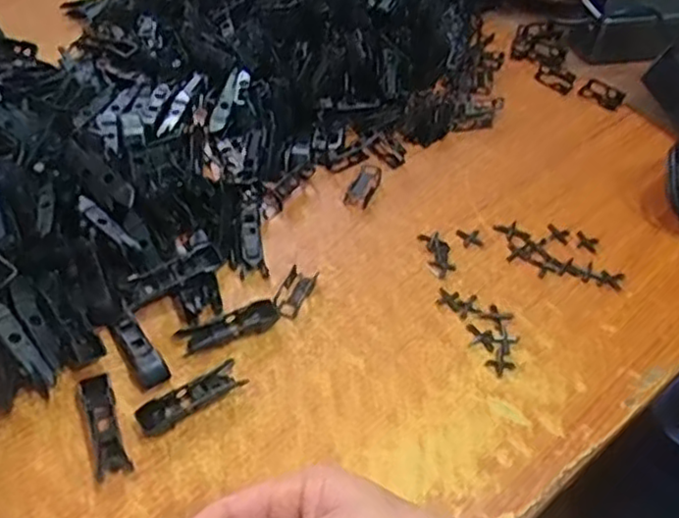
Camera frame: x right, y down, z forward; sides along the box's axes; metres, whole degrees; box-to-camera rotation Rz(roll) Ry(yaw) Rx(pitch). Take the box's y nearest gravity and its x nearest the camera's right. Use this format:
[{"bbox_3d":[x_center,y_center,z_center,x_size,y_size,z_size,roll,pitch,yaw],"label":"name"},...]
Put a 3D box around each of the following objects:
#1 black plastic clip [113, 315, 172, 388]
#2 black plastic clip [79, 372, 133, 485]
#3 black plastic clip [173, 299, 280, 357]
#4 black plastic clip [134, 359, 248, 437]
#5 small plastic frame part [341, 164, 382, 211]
[{"bbox_3d":[-0.125,0.059,0.438,0.018,0.013,0.051,-24,55,-23],"label":"black plastic clip"},{"bbox_3d":[-0.138,0.097,0.403,0.019,0.012,0.062,-16,52,-17],"label":"black plastic clip"},{"bbox_3d":[-0.073,0.046,0.459,0.066,0.013,0.017,-18,52,-19],"label":"black plastic clip"},{"bbox_3d":[-0.091,0.084,0.423,0.067,0.010,0.018,-27,56,-25],"label":"black plastic clip"},{"bbox_3d":[0.020,-0.060,0.559,0.020,0.008,0.046,20,50,13],"label":"small plastic frame part"}]

